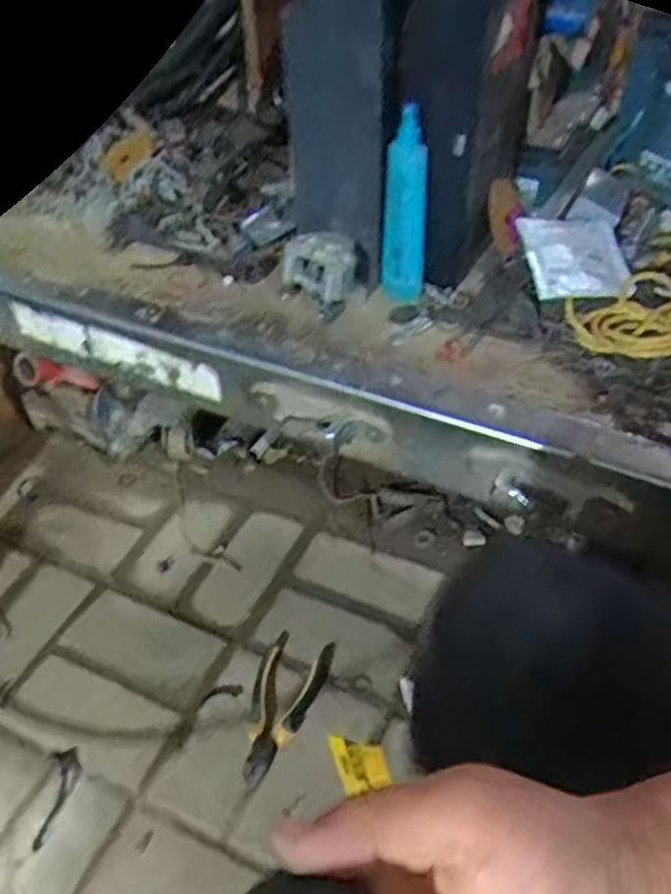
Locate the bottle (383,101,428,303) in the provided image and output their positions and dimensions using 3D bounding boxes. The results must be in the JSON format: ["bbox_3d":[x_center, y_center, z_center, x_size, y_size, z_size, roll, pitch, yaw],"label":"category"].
[{"bbox_3d":[0.074,-0.245,0.754,0.045,0.198,0.035,4,45,7],"label":"bottle"}]

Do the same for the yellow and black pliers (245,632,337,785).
[{"bbox_3d":[-0.064,0.277,0.785,0.071,0.012,0.167,18,48,18],"label":"yellow and black pliers"}]

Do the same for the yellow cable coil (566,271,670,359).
[{"bbox_3d":[0.315,-0.131,0.731,0.127,0.038,0.113,-16,46,-13],"label":"yellow cable coil"}]

